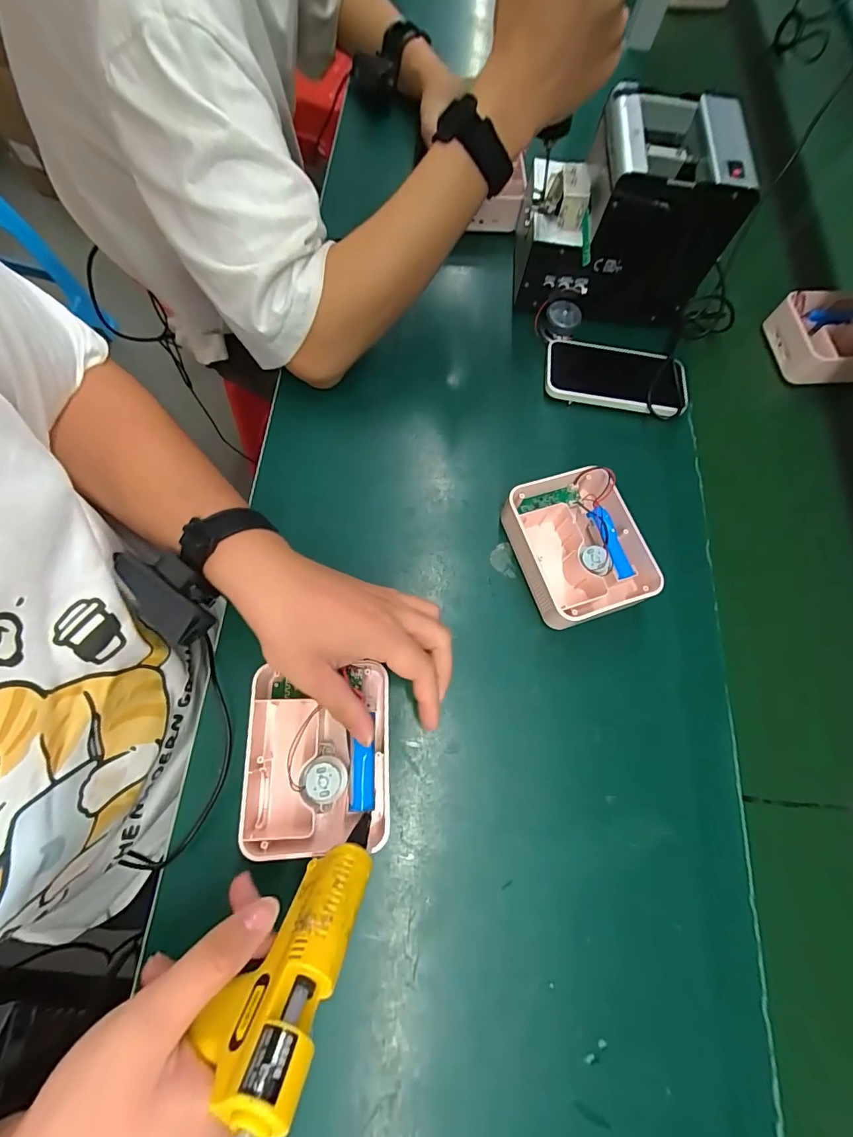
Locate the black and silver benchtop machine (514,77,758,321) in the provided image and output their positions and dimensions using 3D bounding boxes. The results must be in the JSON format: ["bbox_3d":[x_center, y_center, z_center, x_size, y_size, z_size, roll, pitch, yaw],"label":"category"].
[{"bbox_3d":[0.192,-0.352,0.451,0.174,0.145,0.117,2,72,-2],"label":"black and silver benchtop machine"}]

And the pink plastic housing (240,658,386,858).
[{"bbox_3d":[-0.078,0.136,0.327,0.100,0.046,0.121,-1,72,-3],"label":"pink plastic housing"}]

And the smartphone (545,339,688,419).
[{"bbox_3d":[0.203,-0.206,0.476,0.150,0.016,0.083,11,72,1],"label":"smartphone"}]

